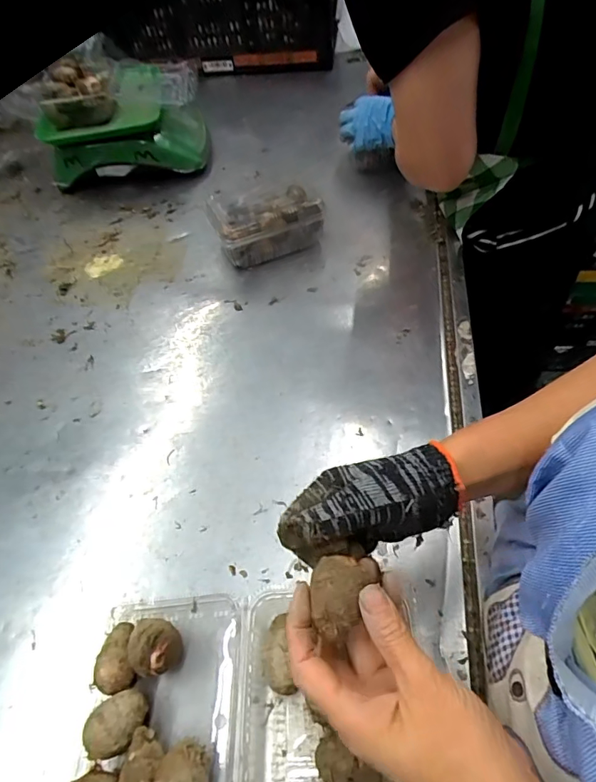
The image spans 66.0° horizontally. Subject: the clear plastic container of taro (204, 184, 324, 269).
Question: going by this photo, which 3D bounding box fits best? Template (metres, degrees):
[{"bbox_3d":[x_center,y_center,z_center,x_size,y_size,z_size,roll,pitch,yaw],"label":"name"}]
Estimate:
[{"bbox_3d":[-0.056,-0.270,0.718,0.157,0.081,0.125,-21,54,-11],"label":"clear plastic container of taro"}]

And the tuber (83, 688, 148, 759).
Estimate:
[{"bbox_3d":[-0.135,0.253,0.349,0.050,0.041,0.040,-9,52,-2],"label":"tuber"}]

